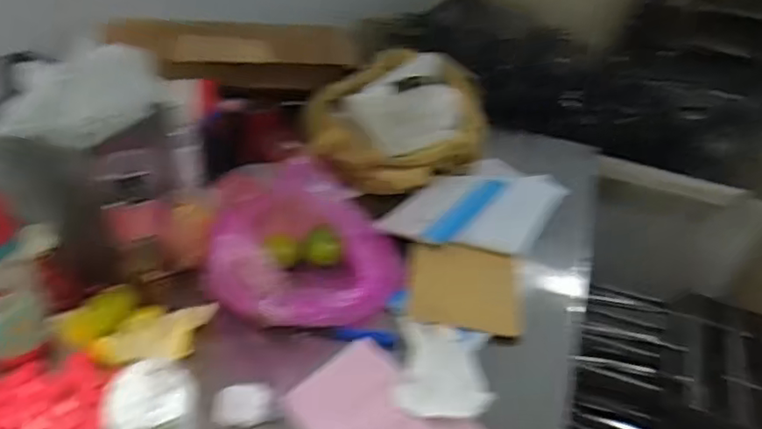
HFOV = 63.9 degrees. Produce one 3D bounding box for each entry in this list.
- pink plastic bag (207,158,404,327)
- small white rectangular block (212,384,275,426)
[{"bbox_3d":[-0.100,0.003,0.802,0.246,0.092,0.306,-2,35,-10],"label":"pink plastic bag"},{"bbox_3d":[-0.138,0.190,0.613,0.059,0.022,0.036,-7,36,-17],"label":"small white rectangular block"}]

